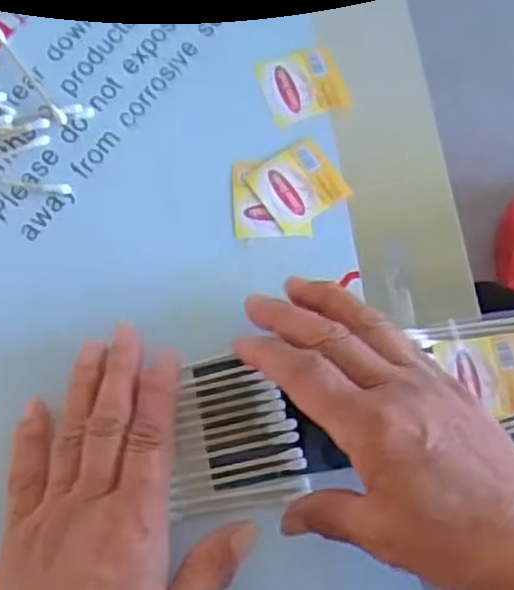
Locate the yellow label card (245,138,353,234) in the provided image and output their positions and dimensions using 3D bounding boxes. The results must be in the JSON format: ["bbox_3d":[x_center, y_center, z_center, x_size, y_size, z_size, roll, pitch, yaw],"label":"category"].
[{"bbox_3d":[0.022,-0.058,0.409,0.042,0.004,0.039,-33,78,-10],"label":"yellow label card"}]

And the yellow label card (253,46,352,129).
[{"bbox_3d":[0.025,-0.115,0.423,0.043,0.004,0.040,-19,76,-7],"label":"yellow label card"}]

